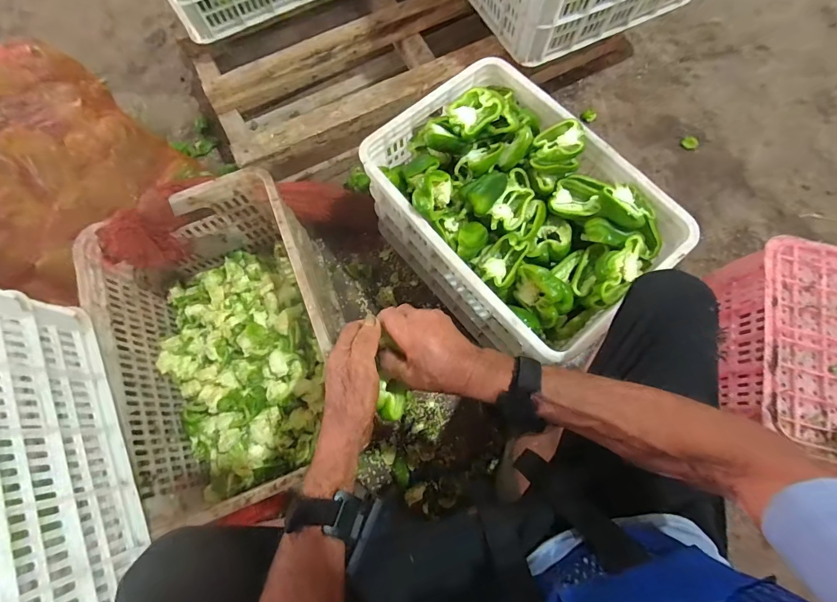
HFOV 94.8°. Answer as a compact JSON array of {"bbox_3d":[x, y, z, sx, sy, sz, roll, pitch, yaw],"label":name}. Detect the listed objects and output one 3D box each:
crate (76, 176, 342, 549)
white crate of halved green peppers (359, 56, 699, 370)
[{"bbox_3d":[-0.329,0.066,0.699,0.345,0.221,0.476,-22,74,-6],"label":"crate"},{"bbox_3d":[0.172,-0.162,0.758,0.349,0.255,0.509,-39,76,-10],"label":"white crate of halved green peppers"}]

